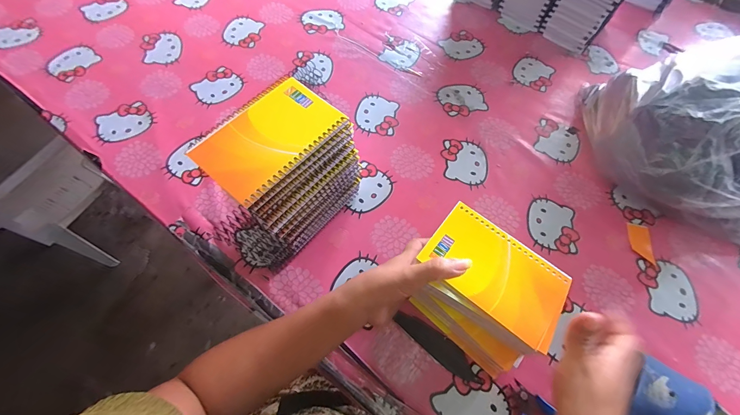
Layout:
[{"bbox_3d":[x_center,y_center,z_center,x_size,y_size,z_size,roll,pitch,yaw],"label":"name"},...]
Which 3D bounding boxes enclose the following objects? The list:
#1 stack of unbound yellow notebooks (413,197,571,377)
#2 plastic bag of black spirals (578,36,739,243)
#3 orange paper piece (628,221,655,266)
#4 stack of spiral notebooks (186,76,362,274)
[{"bbox_3d":[0.115,0.084,0.335,0.137,0.060,0.110,39,70,14],"label":"stack of unbound yellow notebooks"},{"bbox_3d":[0.478,-0.111,0.437,0.256,0.186,0.255,10,66,2],"label":"plastic bag of black spirals"},{"bbox_3d":[0.385,0.051,0.457,0.030,0.004,0.059,8,65,1],"label":"orange paper piece"},{"bbox_3d":[-0.101,-0.022,0.376,0.089,0.181,0.165,38,70,14],"label":"stack of spiral notebooks"}]

